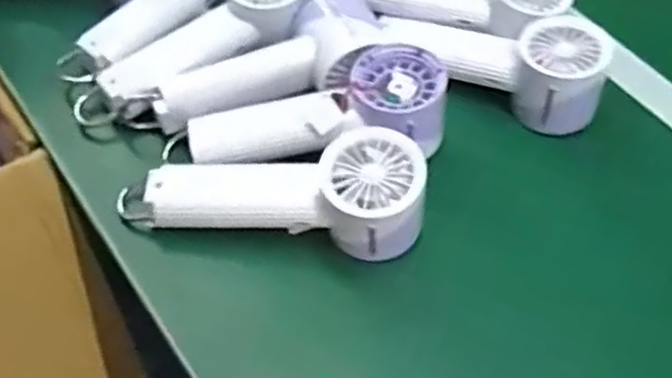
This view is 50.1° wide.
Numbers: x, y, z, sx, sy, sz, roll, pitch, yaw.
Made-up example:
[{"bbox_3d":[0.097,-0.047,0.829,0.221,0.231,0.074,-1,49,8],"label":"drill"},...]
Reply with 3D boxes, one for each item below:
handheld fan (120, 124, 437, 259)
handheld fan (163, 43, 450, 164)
[{"bbox_3d":[-0.037,0.007,0.465,0.198,0.067,0.061,0,52,14],"label":"handheld fan"},{"bbox_3d":[-0.019,-0.050,0.488,0.193,0.053,0.065,-6,54,-8],"label":"handheld fan"}]

